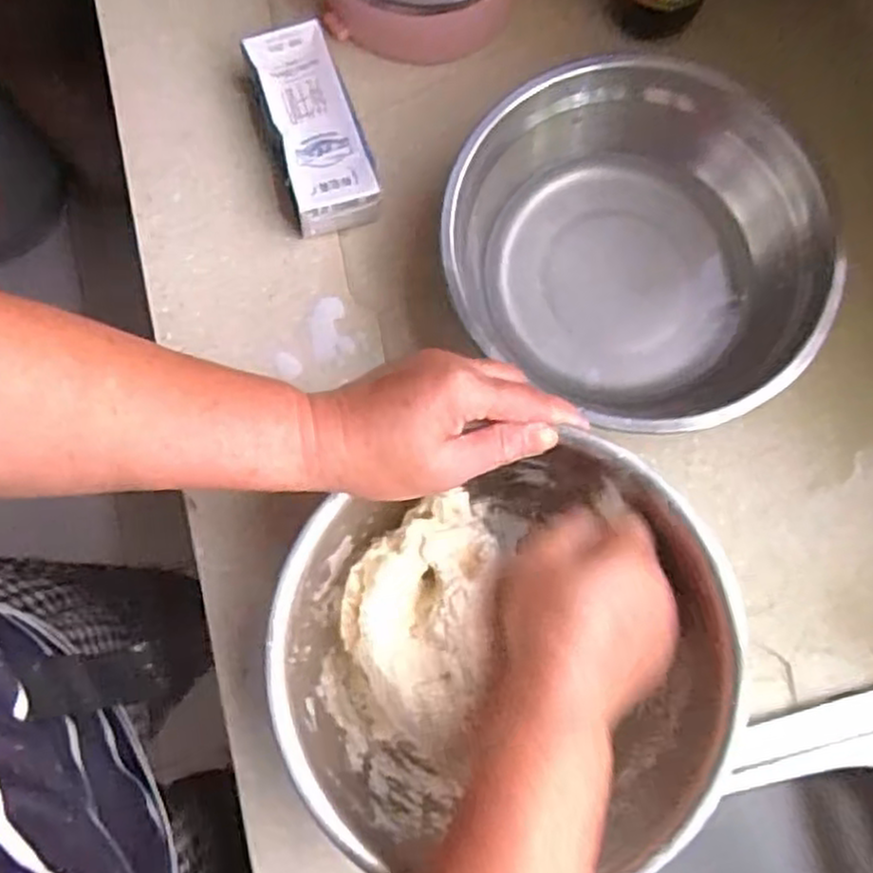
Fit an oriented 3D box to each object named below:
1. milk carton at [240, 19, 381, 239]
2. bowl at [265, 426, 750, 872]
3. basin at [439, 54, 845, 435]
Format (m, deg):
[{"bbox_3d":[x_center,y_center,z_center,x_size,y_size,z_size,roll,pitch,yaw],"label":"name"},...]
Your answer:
[{"bbox_3d":[-0.081,-0.202,0.499,0.060,0.037,0.131,-17,80,-3],"label":"milk carton"},{"bbox_3d":[0.038,0.123,0.412,0.226,0.094,0.202,-17,80,-3],"label":"bowl"},{"bbox_3d":[0.122,-0.112,0.470,0.221,0.076,0.196,39,82,7],"label":"basin"}]

